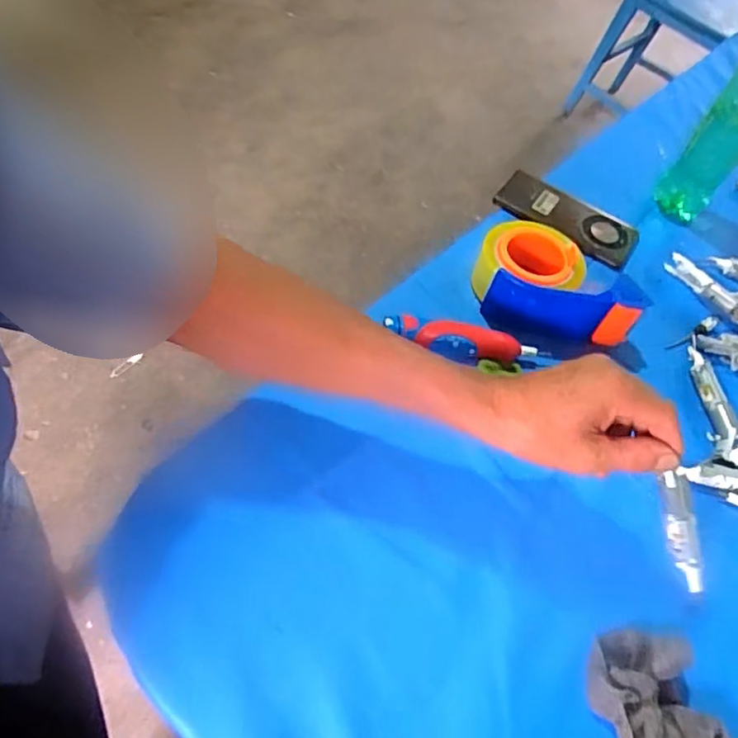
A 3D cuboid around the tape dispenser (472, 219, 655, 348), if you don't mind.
[{"bbox_3d":[0.188,-0.088,0.585,0.160,0.069,0.098,17,57,2],"label":"tape dispenser"}]

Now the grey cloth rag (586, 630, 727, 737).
[{"bbox_3d":[0.198,0.240,0.382,0.105,0.038,0.117,25,56,6],"label":"grey cloth rag"}]

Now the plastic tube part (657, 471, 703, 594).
[{"bbox_3d":[0.231,0.122,0.422,0.018,0.103,0.015,-27,18,-22],"label":"plastic tube part"}]

